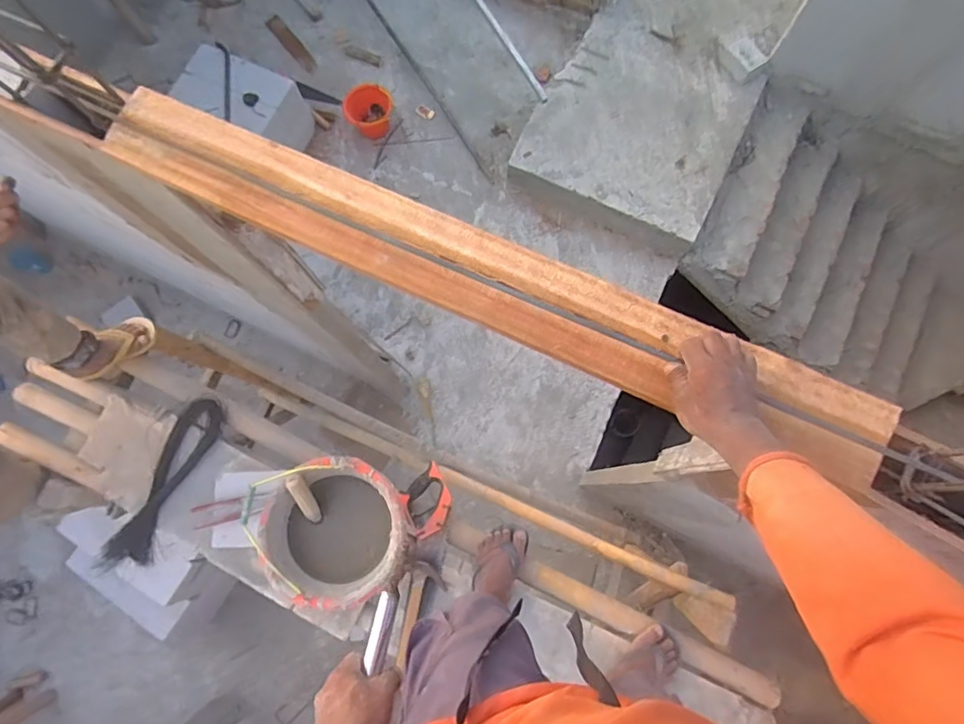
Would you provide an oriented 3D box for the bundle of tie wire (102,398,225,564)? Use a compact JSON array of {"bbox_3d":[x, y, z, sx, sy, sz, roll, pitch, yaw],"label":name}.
[{"bbox_3d":[-0.760,0.283,1.282,0.106,0.034,0.428,27,79,7],"label":"bundle of tie wire"}]

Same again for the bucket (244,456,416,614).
[{"bbox_3d":[-0.309,0.354,1.154,0.291,0.191,0.297,0,77,2],"label":"bucket"}]

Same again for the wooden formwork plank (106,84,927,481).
[{"bbox_3d":[-0.017,-0.117,0.668,1.020,0.026,0.124,24,81,7],"label":"wooden formwork plank"}]

